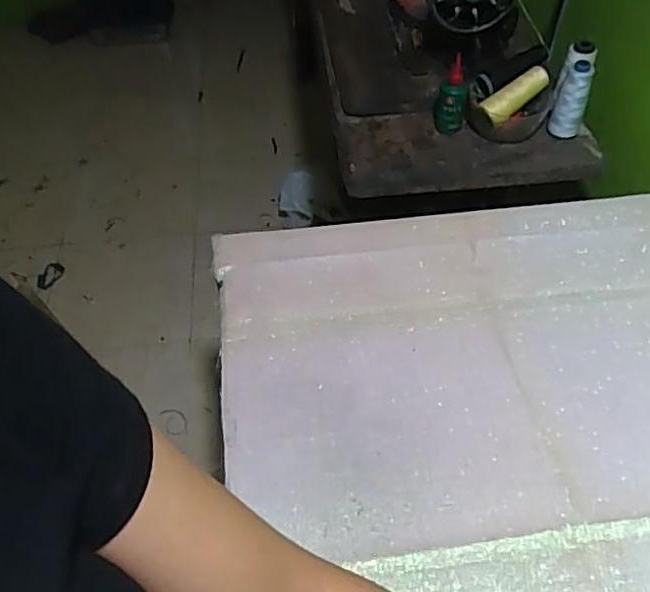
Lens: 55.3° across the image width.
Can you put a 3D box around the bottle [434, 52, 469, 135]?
[{"bbox_3d":[0.188,-0.293,0.919,0.043,0.114,0.034,7,50,8],"label":"bottle"}]

